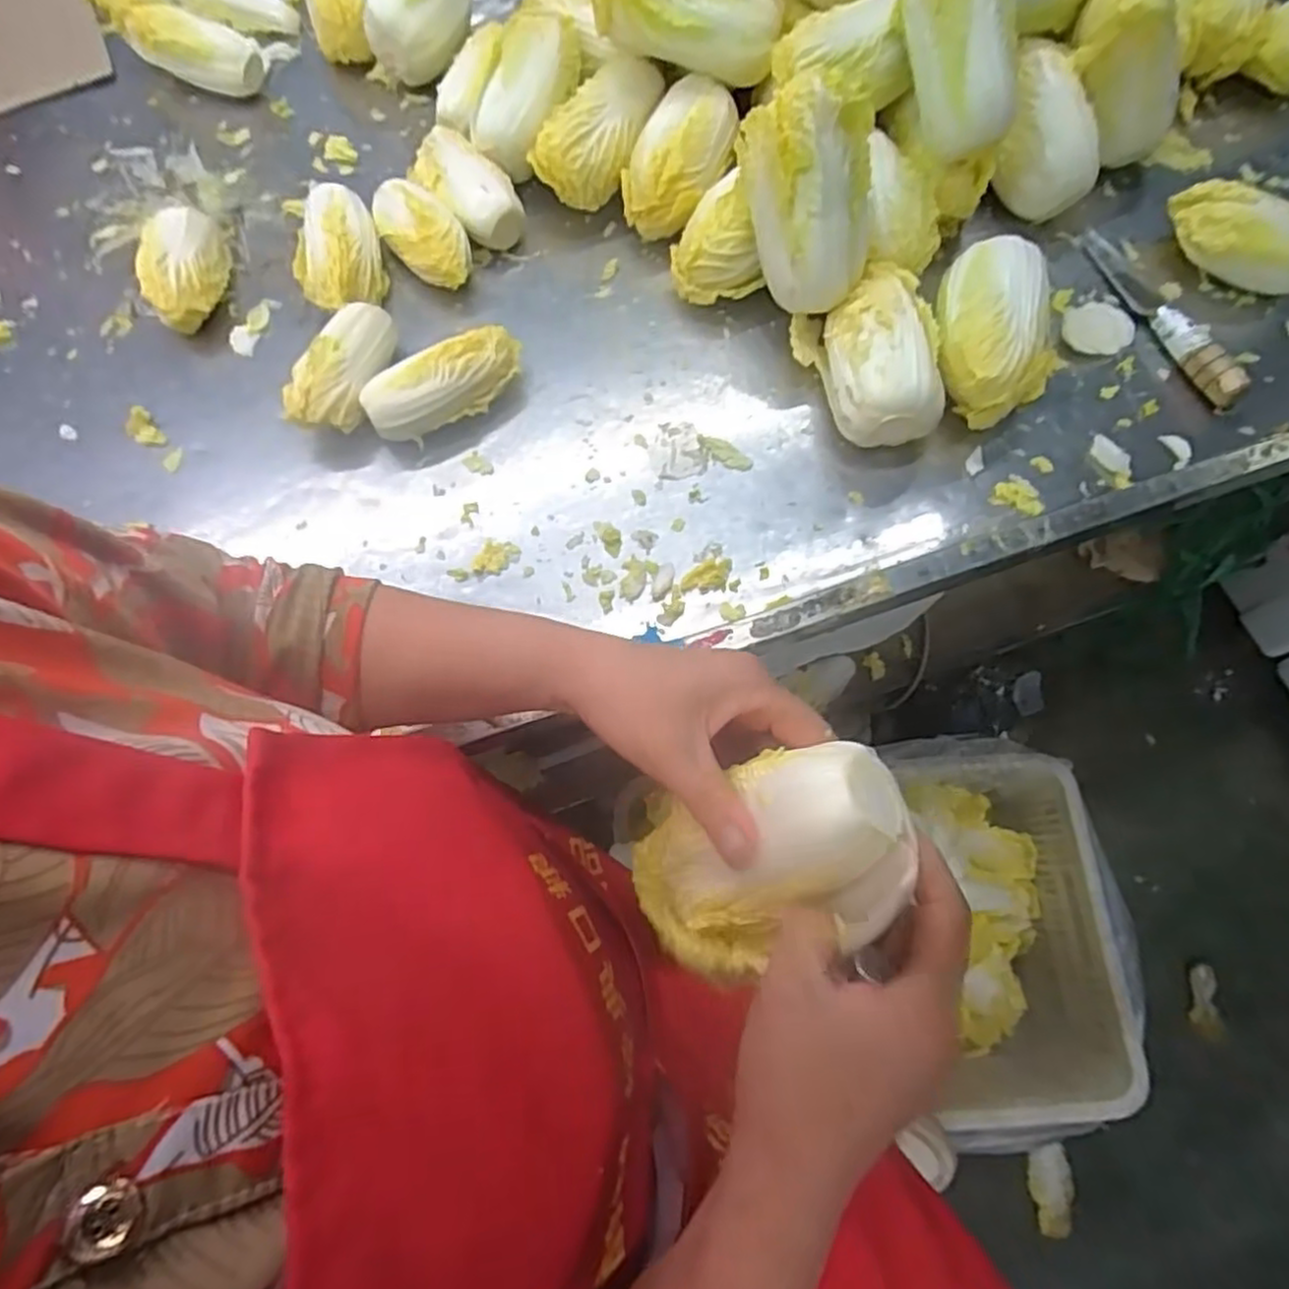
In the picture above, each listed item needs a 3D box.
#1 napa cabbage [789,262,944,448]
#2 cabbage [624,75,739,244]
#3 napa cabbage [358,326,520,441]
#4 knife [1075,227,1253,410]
[{"bbox_3d":[0.167,-0.213,0.552,0.088,0.062,0.135,-12,71,-3],"label":"napa cabbage"},{"bbox_3d":[0.031,-0.406,0.608,0.075,0.056,0.125,22,73,8],"label":"cabbage"},{"bbox_3d":[-0.149,-0.196,0.553,0.126,0.047,0.049,-32,74,-10],"label":"napa cabbage"},{"bbox_3d":[0.409,-0.266,0.577,0.027,0.030,0.186,-18,72,-6],"label":"knife"}]

